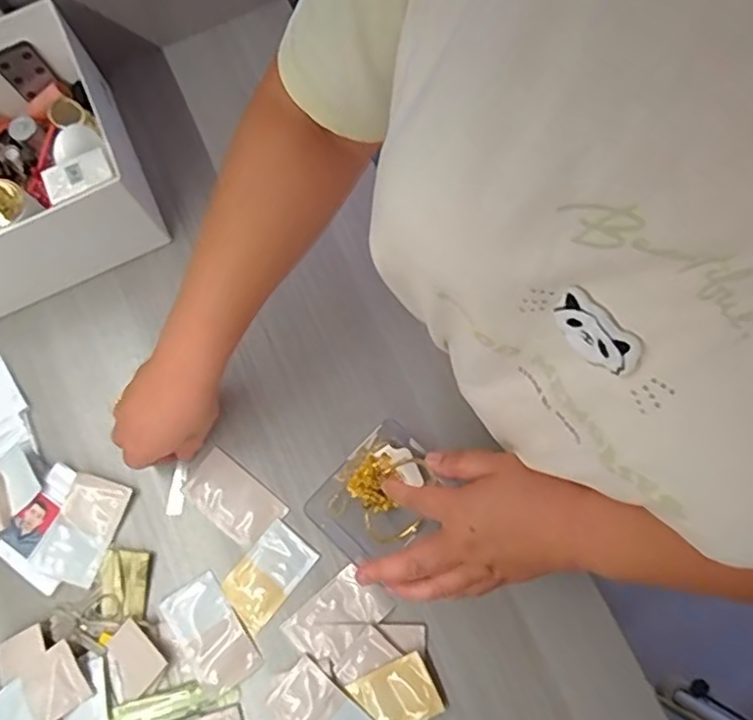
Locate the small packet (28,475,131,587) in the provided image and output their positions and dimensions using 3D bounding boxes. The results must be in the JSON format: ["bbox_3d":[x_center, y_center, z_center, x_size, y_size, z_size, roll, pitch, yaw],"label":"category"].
[{"bbox_3d":[-0.251,0.145,0.535,0.054,0.009,0.090,26,77,8],"label":"small packet"}]

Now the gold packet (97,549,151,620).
[{"bbox_3d":[-0.213,0.187,0.524,0.040,0.007,0.053,3,75,2],"label":"gold packet"}]

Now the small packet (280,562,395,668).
[{"bbox_3d":[-0.032,0.210,0.512,0.079,0.005,0.049,-42,78,-9],"label":"small packet"}]

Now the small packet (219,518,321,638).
[{"bbox_3d":[-0.092,0.179,0.523,0.049,0.004,0.080,39,79,10],"label":"small packet"}]

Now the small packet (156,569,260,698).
[{"bbox_3d":[-0.137,0.224,0.516,0.049,0.006,0.085,-34,77,-7],"label":"small packet"}]

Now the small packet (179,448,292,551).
[{"bbox_3d":[-0.125,0.120,0.542,0.084,0.006,0.049,38,79,10],"label":"small packet"}]

